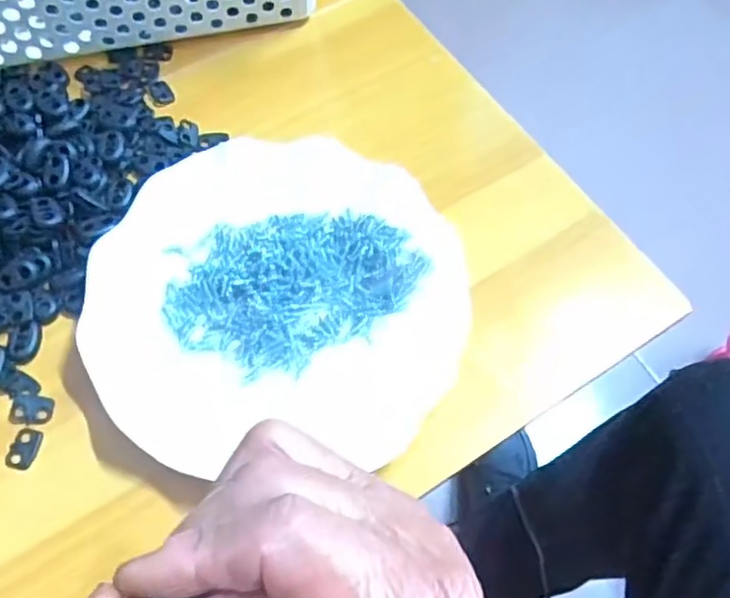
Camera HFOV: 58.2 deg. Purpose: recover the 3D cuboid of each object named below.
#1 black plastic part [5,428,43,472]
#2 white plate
[{"bbox_3d":[-0.160,0.070,0.307,0.012,0.004,0.019,13,63,5],"label":"black plastic part"},{"bbox_3d":[-0.044,-0.004,0.334,0.179,0.022,0.172,-1,63,-2],"label":"white plate"}]

